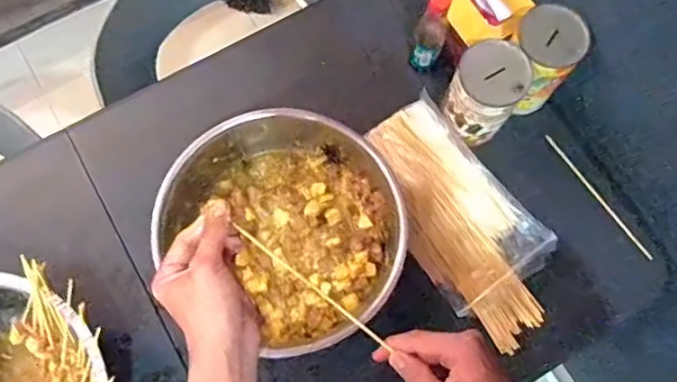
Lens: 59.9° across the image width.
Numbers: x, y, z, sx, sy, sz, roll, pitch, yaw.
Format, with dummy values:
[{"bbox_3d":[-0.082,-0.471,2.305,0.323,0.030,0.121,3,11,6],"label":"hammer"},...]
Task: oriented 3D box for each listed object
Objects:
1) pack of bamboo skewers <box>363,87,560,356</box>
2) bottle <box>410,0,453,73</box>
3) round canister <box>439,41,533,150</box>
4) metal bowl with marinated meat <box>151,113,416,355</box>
[{"bbox_3d":[0.155,0.035,0.755,0.149,0.024,0.313,-37,78,-11],"label":"pack of bamboo skewers"},{"bbox_3d":[0.116,-0.199,0.735,0.037,0.124,0.038,15,74,3],"label":"bottle"},{"bbox_3d":[0.176,-0.118,0.727,0.079,0.129,0.077,0,73,-1],"label":"round canister"},{"bbox_3d":[-0.058,0.038,0.699,0.272,0.098,0.250,0,73,-1],"label":"metal bowl with marinated meat"}]

